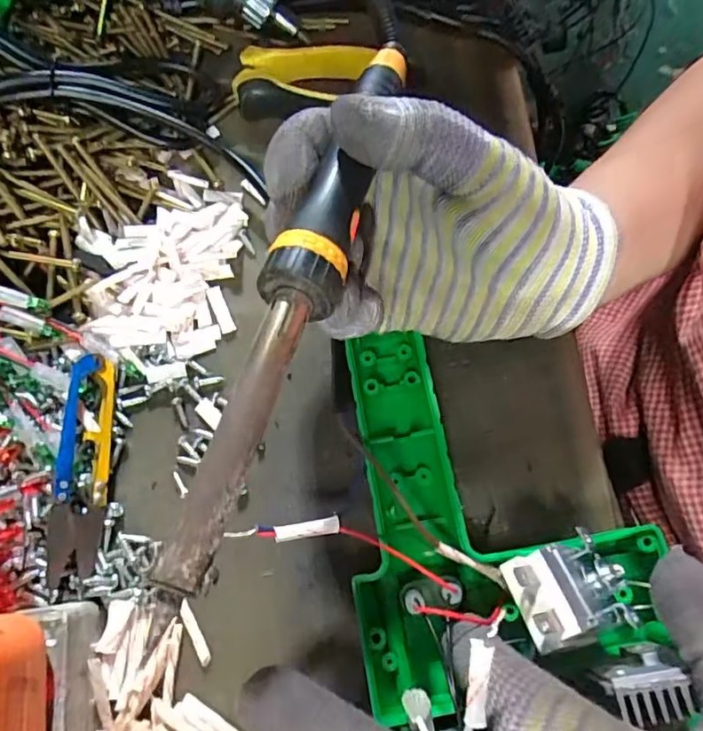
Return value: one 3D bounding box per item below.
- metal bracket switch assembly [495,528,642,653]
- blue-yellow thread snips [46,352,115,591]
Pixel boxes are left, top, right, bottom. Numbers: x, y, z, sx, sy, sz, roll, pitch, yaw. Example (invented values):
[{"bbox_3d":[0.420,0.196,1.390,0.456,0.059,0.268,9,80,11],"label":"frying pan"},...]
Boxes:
[{"bbox_3d":[0.074,0.075,0.186,0.036,0.018,0.029,-17,70,-5],"label":"metal bracket switch assembly"},{"bbox_3d":[-0.117,0.043,0.241,0.019,0.015,0.098,-4,70,0],"label":"blue-yellow thread snips"}]

